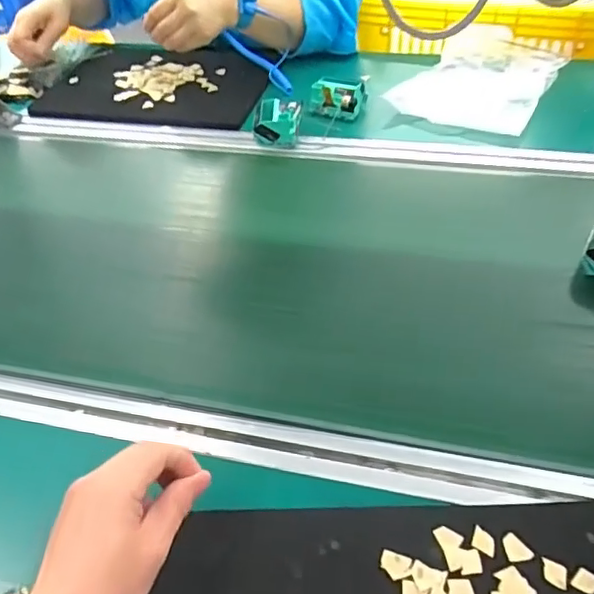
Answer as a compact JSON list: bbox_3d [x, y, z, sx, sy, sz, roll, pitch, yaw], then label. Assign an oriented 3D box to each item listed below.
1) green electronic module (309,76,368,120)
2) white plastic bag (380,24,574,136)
[{"bbox_3d":[0.058,-0.281,0.804,0.075,0.043,0.054,9,47,13],"label":"green electronic module"},{"bbox_3d":[0.290,-0.344,0.879,0.200,0.035,0.328,21,50,23],"label":"white plastic bag"}]

